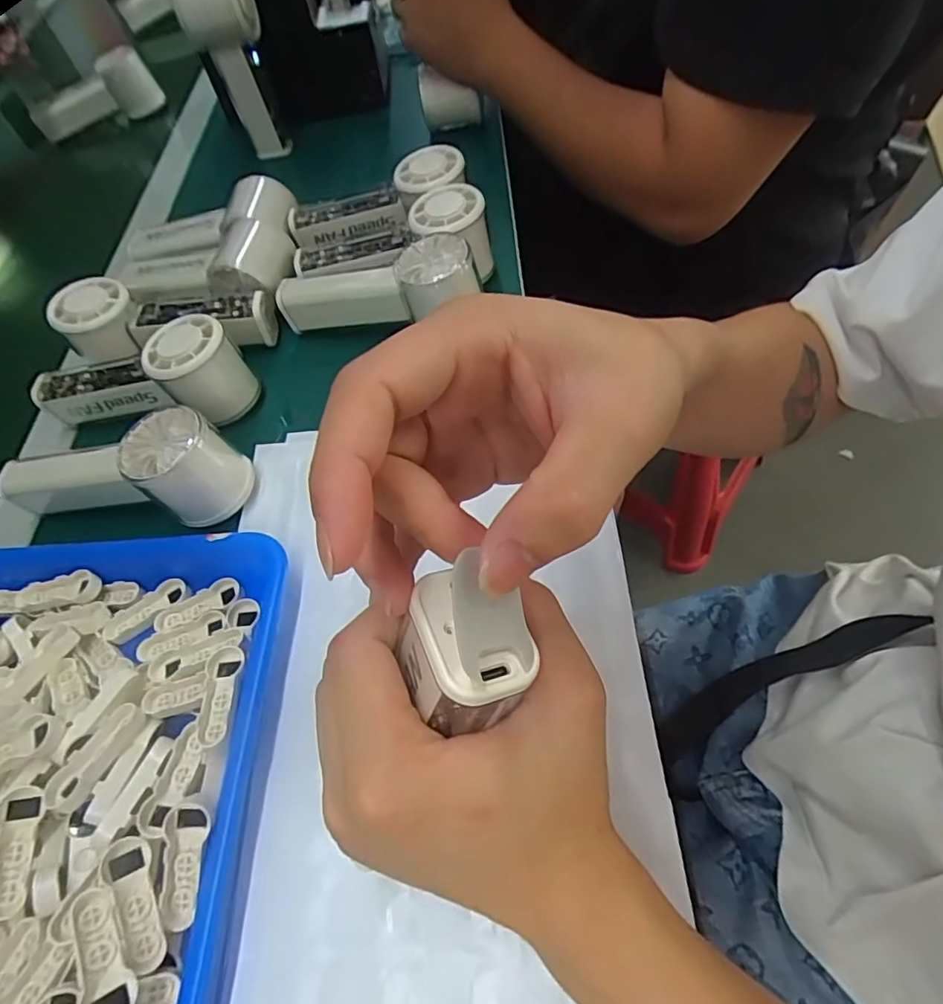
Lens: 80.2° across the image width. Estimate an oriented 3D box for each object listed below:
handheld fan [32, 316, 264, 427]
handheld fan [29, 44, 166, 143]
[{"bbox_3d":[-0.233,-0.085,0.404,0.152,0.062,0.055,-8,60,14],"label":"handheld fan"},{"bbox_3d":[-0.464,-0.495,0.696,0.150,0.072,0.048,-17,60,9],"label":"handheld fan"}]

